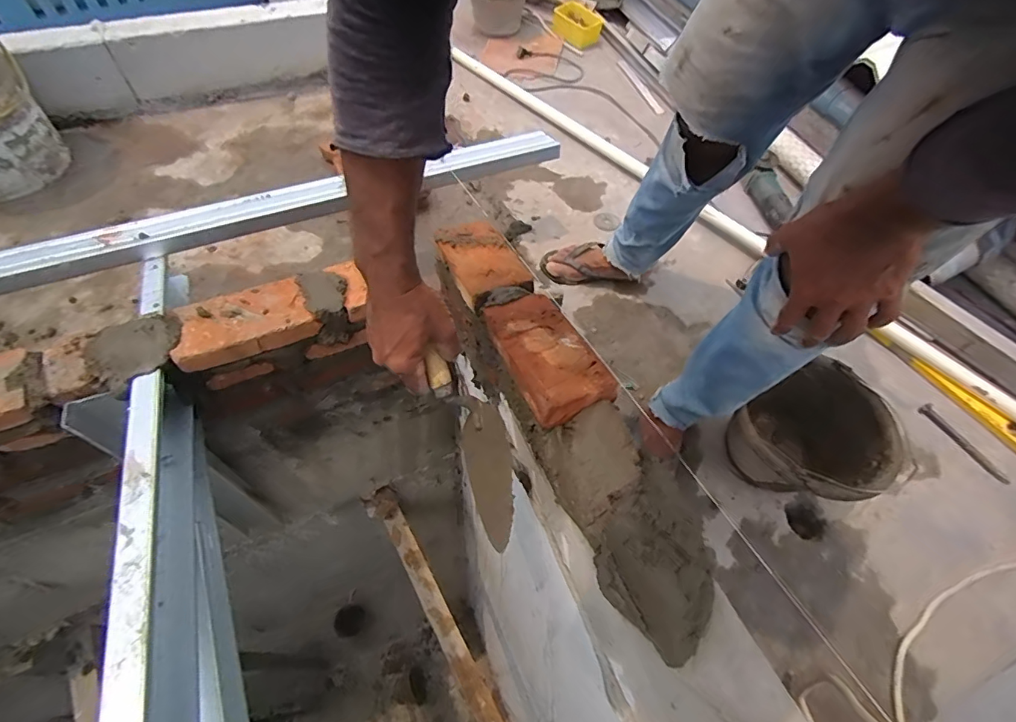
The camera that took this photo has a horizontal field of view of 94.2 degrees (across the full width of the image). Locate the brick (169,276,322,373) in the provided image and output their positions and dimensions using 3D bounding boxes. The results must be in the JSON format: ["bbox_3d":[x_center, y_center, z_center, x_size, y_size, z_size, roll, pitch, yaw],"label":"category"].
[{"bbox_3d":[-0.367,-0.053,0.658,0.173,0.039,0.090,-23,62,-18],"label":"brick"}]

